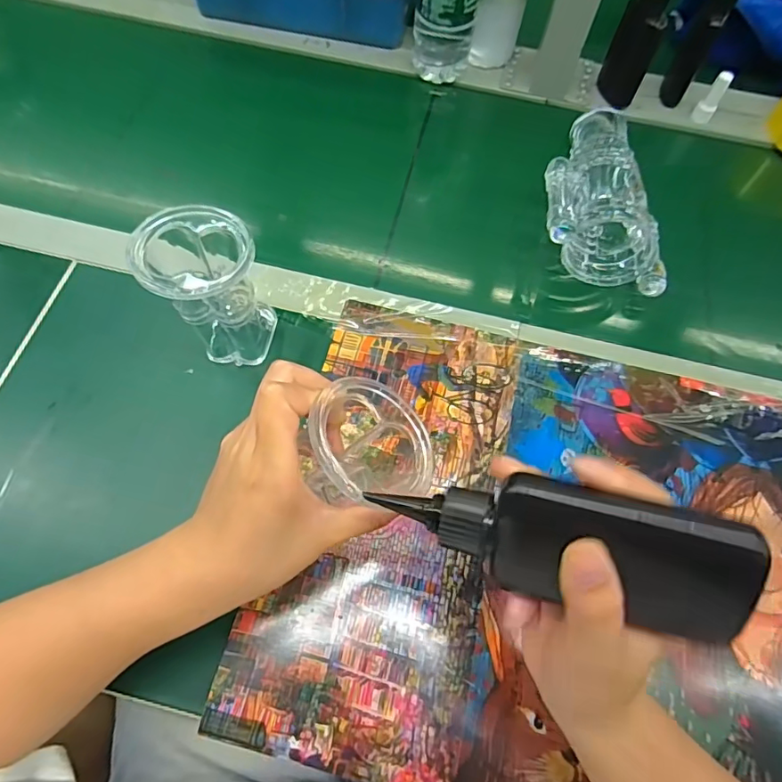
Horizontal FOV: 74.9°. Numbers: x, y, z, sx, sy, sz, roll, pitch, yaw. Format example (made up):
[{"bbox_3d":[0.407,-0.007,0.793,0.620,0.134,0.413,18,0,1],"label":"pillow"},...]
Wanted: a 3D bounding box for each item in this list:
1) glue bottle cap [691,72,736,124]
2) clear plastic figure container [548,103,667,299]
[{"bbox_3d":[0.347,-0.316,0.549,0.019,0.050,0.015,24,67,8],"label":"glue bottle cap"},{"bbox_3d":[0.186,-0.189,0.473,0.104,0.052,0.193,1,66,-2],"label":"clear plastic figure container"}]

